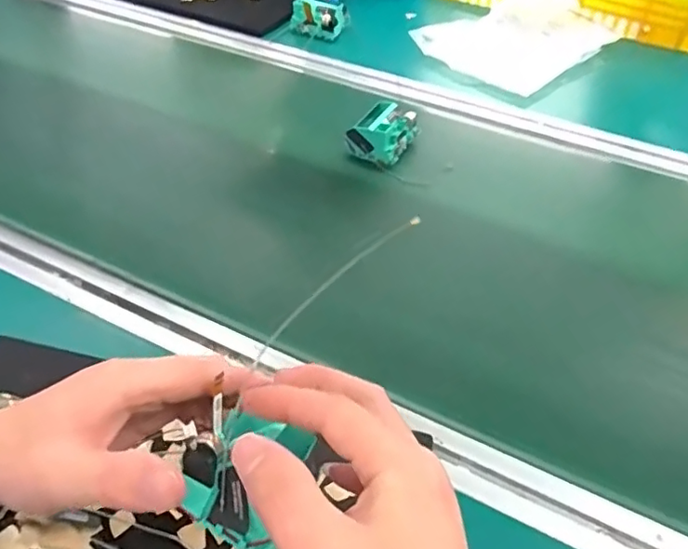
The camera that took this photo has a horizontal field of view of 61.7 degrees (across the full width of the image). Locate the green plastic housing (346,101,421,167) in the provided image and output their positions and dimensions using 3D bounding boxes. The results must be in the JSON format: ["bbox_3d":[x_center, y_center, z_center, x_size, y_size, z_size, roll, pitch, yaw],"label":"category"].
[{"bbox_3d":[0.044,-0.156,0.626,0.056,0.041,0.069,22,51,17],"label":"green plastic housing"}]

